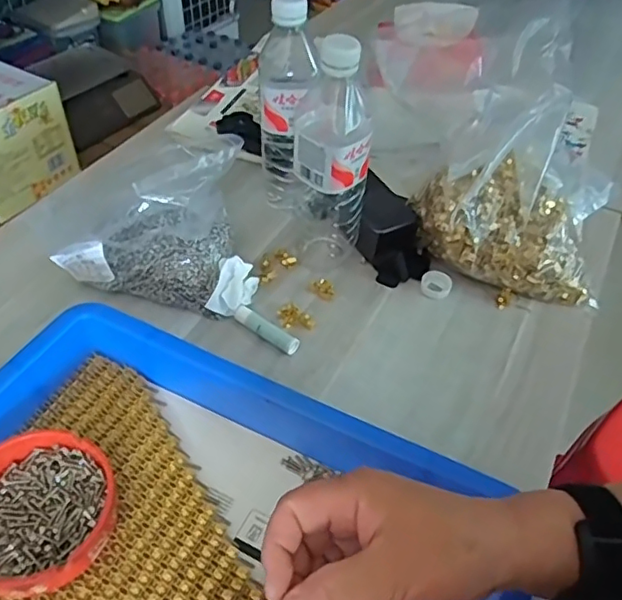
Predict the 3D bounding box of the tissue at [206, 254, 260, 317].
[{"bbox_3d":[-0.073,-0.014,0.551,0.030,0.038,0.053,20,49,15],"label":"tissue"}]

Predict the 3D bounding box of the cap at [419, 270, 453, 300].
[{"bbox_3d":[0.129,-0.016,0.594,0.031,0.012,0.030,2,46,-2],"label":"cap"}]

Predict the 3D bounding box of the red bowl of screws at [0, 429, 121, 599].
[{"bbox_3d":[-0.177,0.141,0.375,0.096,0.035,0.102,2,46,-2],"label":"red bowl of screws"}]

